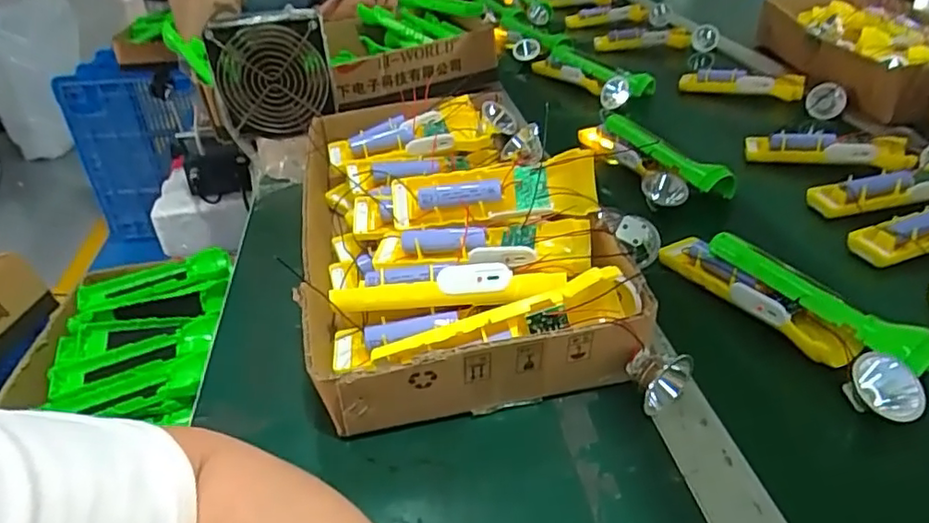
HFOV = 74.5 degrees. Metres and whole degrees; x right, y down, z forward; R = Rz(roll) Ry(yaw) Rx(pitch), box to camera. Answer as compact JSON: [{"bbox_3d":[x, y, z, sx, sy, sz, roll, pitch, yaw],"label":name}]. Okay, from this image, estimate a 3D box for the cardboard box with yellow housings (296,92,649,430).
[{"bbox_3d":[-0.022,-0.047,0.539,0.228,0.088,0.417,-8,35,-7],"label":"cardboard box with yellow housings"}]

